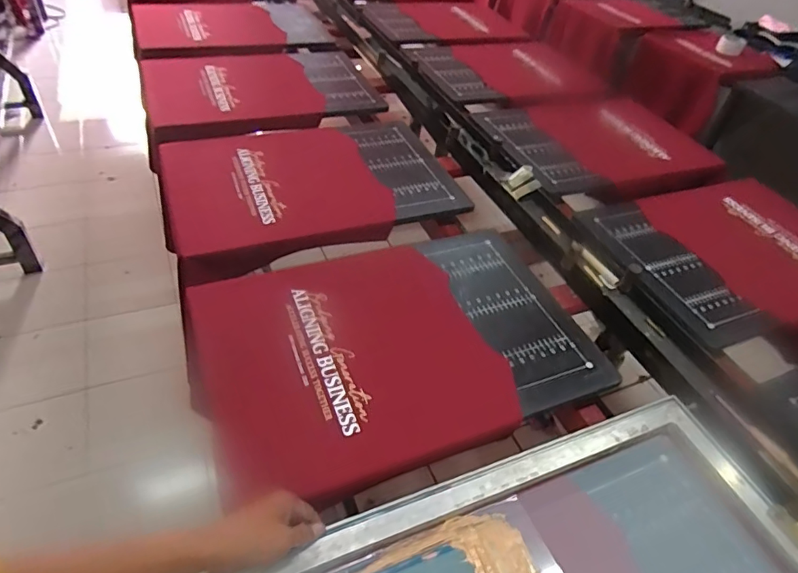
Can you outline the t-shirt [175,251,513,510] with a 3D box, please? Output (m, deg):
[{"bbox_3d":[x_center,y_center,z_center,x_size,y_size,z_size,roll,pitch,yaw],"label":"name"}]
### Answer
[{"bbox_3d":[-0.084,0.107,0.792,0.436,0.044,0.401,-14,48,-19],"label":"t-shirt"}]

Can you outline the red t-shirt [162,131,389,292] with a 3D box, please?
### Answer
[{"bbox_3d":[-0.275,-0.197,1.111,0.451,0.100,0.406,-11,48,-20],"label":"red t-shirt"}]

